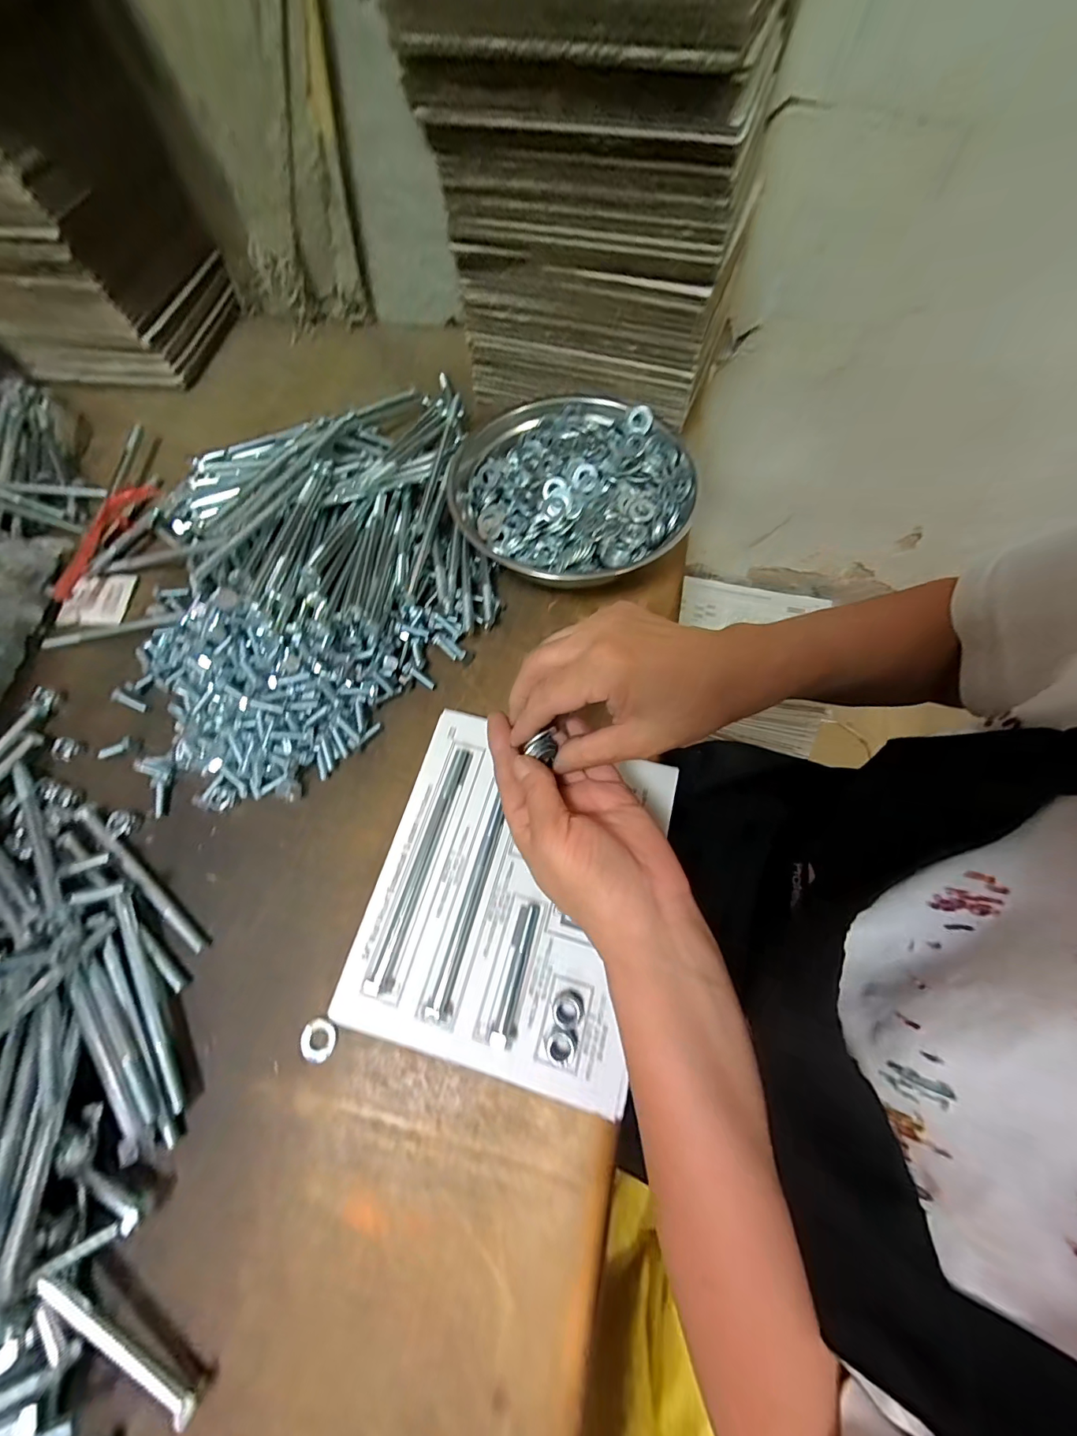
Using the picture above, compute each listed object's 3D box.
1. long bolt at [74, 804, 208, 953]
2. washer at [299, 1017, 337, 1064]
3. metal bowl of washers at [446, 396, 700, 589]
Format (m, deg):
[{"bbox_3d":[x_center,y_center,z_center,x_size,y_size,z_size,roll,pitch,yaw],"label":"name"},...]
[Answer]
[{"bbox_3d":[-0.299,0.118,0.346,0.153,0.011,0.011,38,74,15],"label":"long bolt"},{"bbox_3d":[-0.148,0.215,0.308,0.024,0.004,0.024,-1,68,1],"label":"washer"},{"bbox_3d":[0.028,-0.207,0.432,0.215,0.062,0.211,-1,68,1],"label":"metal bowl of washers"}]

